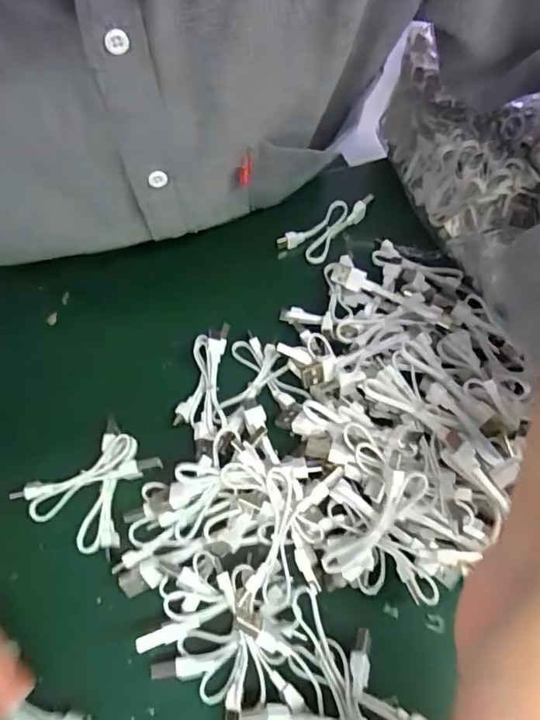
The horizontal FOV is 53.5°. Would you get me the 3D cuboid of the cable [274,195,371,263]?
[{"bbox_3d":[0.043,-0.103,0.407,0.037,0.009,0.074,34,69,23],"label":"cable"}]

